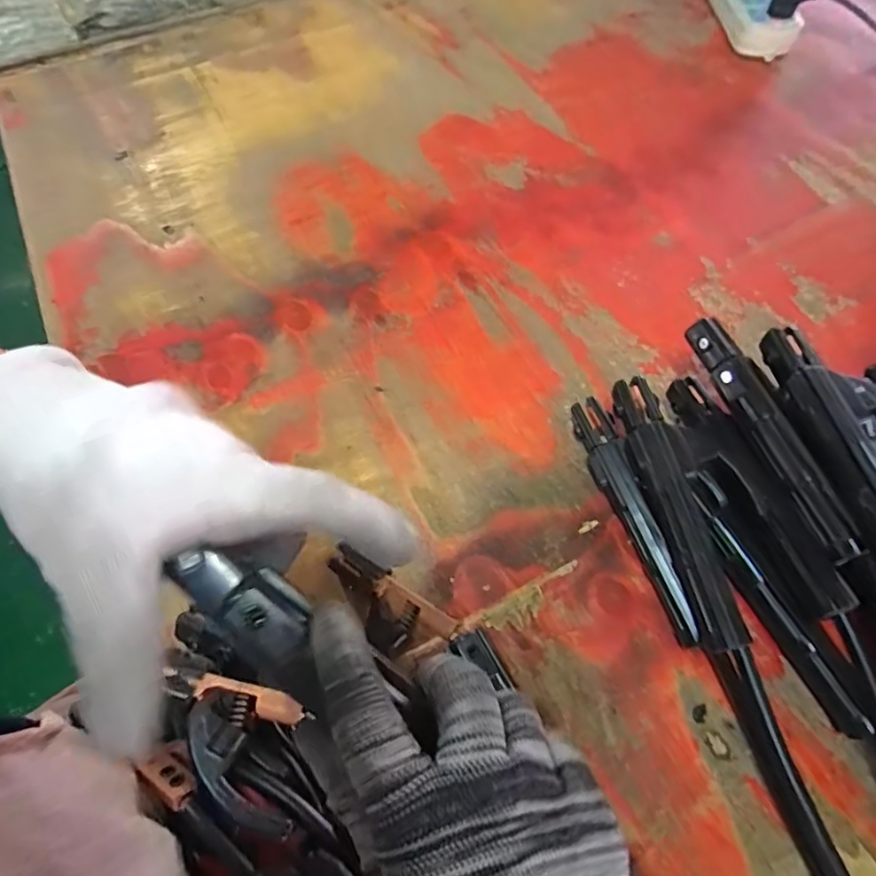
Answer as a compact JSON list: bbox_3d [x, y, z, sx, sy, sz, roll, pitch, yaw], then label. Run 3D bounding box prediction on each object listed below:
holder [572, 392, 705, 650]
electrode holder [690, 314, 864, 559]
[{"bbox_3d":[0.146,0.058,0.414,0.027,0.038,0.192,-15,63,-6],"label":"holder"},{"bbox_3d":[0.234,-0.009,0.384,0.022,0.022,0.194,-15,63,-6],"label":"electrode holder"}]

